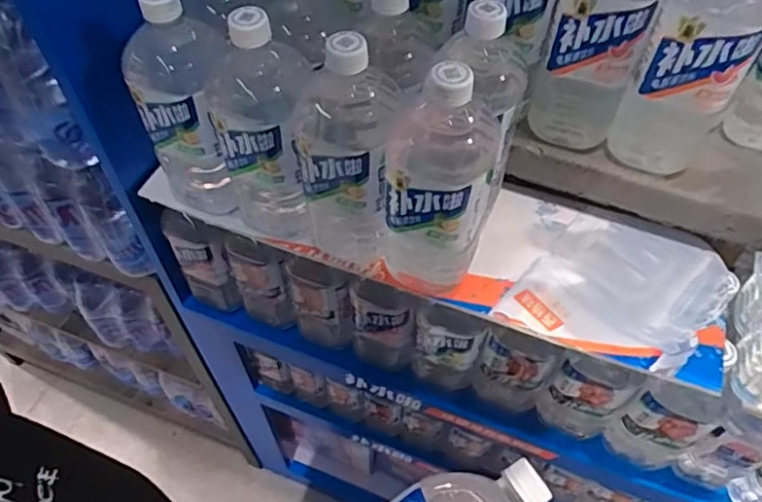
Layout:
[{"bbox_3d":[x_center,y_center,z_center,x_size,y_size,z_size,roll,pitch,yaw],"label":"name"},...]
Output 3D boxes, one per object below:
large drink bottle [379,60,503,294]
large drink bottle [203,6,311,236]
[{"bbox_3d":[0.047,-0.058,0.487,0.088,0.222,0.087,12,55,9],"label":"large drink bottle"},{"bbox_3d":[-0.103,-0.100,0.515,0.085,0.221,0.073,-9,54,-6],"label":"large drink bottle"}]

